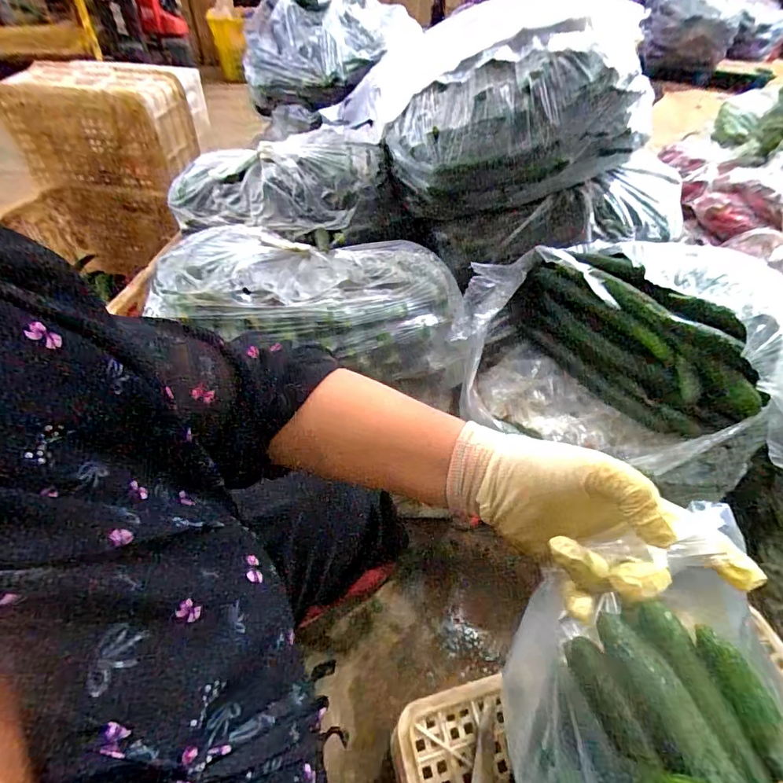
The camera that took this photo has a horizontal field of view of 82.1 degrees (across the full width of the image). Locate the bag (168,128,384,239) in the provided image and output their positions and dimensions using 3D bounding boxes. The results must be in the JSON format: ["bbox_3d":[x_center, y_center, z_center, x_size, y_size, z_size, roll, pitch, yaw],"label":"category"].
[{"bbox_3d":[-0.219,-0.405,0.872,0.411,0.098,0.219,-8,49,-10],"label":"bag"}]

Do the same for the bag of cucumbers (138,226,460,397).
[{"bbox_3d":[-0.118,-0.172,0.753,0.456,0.153,0.265,0,48,-3],"label":"bag of cucumbers"}]

